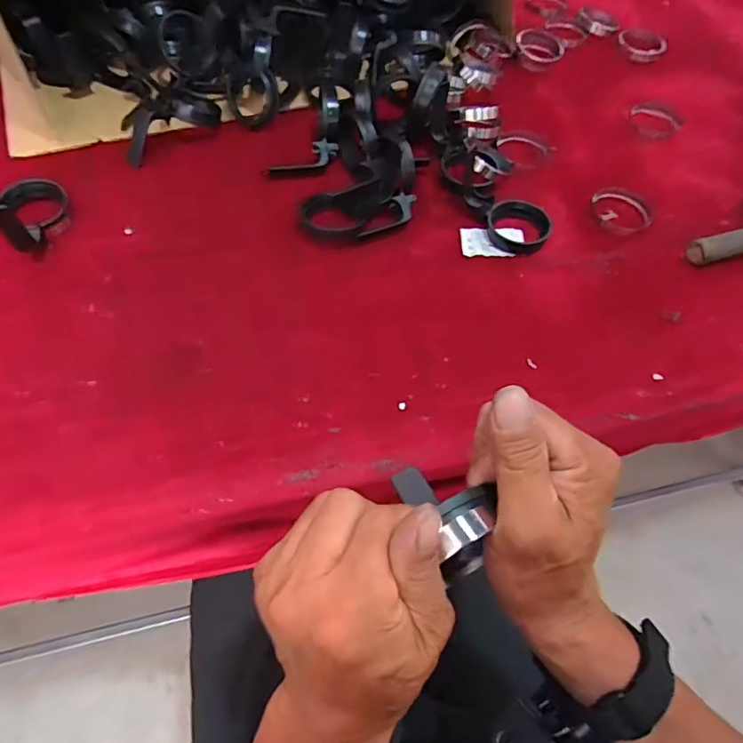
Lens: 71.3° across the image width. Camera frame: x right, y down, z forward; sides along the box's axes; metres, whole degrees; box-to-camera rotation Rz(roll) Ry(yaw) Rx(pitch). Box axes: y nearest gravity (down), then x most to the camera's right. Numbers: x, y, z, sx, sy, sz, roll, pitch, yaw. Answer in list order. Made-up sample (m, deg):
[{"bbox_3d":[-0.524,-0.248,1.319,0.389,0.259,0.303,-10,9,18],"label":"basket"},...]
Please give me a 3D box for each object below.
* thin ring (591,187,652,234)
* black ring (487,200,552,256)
[{"bbox_3d":[0.297,-0.192,0.609,0.068,0.012,0.068,2,61,-4],"label":"thin ring"},{"bbox_3d":[0.162,-0.160,0.570,0.068,0.024,0.054,23,62,8],"label":"black ring"}]

